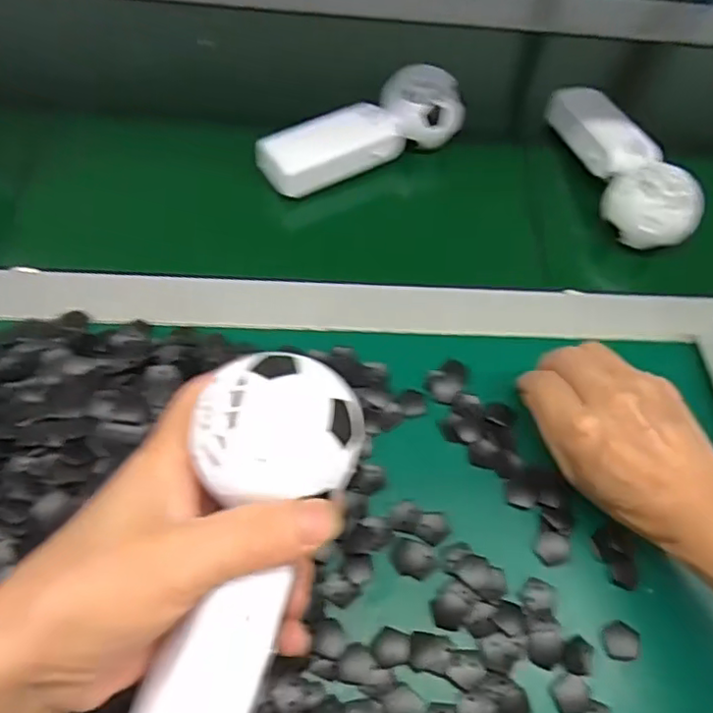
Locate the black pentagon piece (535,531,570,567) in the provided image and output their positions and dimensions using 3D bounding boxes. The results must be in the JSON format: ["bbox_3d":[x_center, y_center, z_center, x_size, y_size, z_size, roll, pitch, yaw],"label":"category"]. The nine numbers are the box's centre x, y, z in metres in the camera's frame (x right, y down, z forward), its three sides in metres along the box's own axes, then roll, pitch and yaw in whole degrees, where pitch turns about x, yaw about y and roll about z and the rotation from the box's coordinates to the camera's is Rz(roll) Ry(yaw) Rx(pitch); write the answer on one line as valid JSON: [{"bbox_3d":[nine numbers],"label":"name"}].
[{"bbox_3d":[0.110,0.106,0.343,0.020,0.004,0.017,-30,64,-22],"label":"black pentagon piece"}]

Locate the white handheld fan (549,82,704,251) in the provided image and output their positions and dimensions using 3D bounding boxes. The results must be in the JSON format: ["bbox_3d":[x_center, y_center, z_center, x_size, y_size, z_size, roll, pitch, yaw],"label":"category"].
[{"bbox_3d":[0.208,-0.158,0.485,0.058,0.038,0.157,-10,58,-11],"label":"white handheld fan"}]

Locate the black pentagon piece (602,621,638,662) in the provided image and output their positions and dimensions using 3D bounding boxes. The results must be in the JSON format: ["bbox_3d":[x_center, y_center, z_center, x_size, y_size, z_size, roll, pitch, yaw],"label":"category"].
[{"bbox_3d":[0.139,0.148,0.321,0.018,0.004,0.019,5,56,-2],"label":"black pentagon piece"}]

